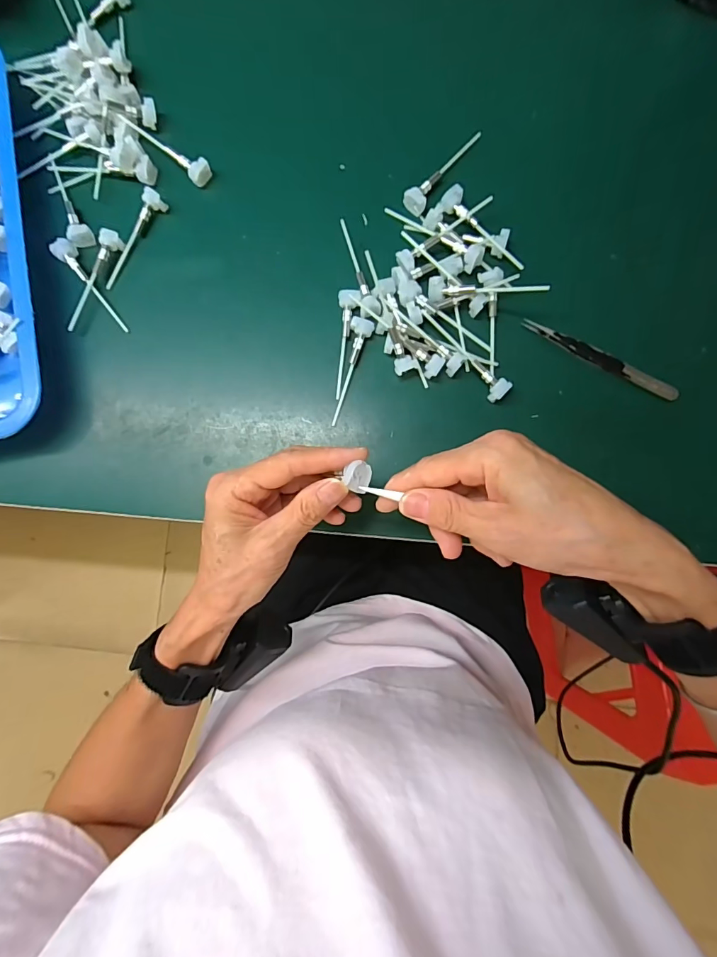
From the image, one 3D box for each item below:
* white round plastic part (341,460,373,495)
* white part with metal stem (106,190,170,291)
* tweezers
[{"bbox_3d":[0.000,-0.001,0.250,0.015,0.010,0.017,23,89,2],"label":"white round plastic part"},{"bbox_3d":[-0.184,-0.195,0.349,0.012,0.015,0.086,28,88,2],"label":"white part with metal stem"},{"bbox_3d":[0.189,-0.093,0.333,0.129,0.007,0.012,26,88,2],"label":"tweezers"}]

